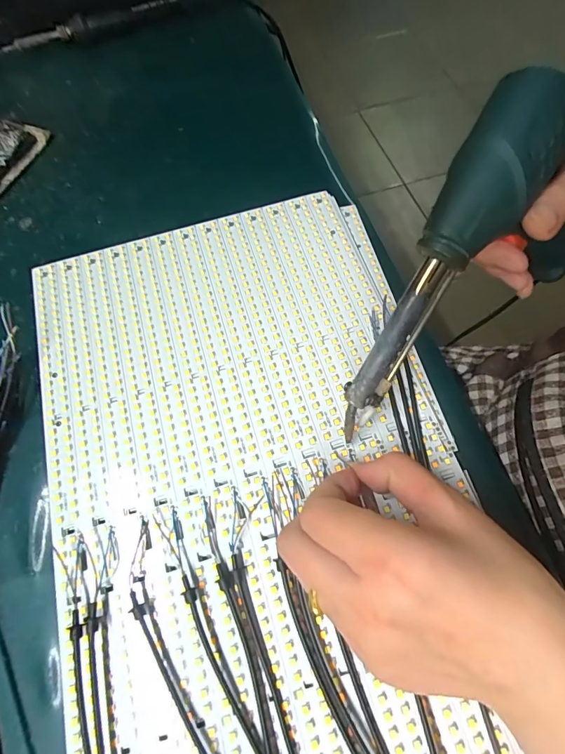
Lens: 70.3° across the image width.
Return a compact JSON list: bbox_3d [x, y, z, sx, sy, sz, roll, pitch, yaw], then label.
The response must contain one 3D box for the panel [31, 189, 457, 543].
[{"bbox_3d":[-0.041,-0.027,0.272,0.244,0.006,0.199,-14,67,-4],"label":"panel"}]

